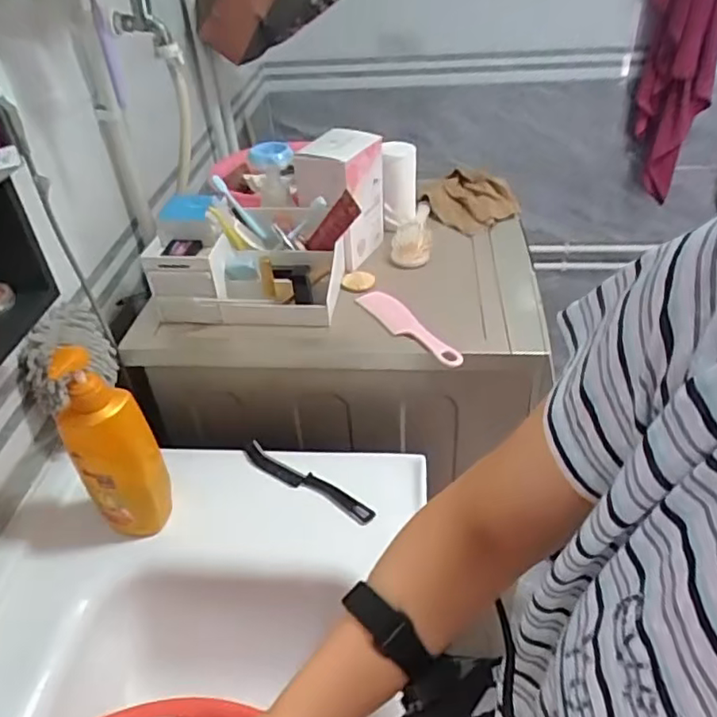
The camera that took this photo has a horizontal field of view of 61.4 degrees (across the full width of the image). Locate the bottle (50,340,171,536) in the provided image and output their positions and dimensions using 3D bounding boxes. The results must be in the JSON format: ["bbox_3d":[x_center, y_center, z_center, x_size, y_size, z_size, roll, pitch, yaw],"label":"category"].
[{"bbox_3d":[-0.277,0.097,0.682,0.086,0.275,0.061,-23,41,-22],"label":"bottle"}]

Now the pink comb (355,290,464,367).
[{"bbox_3d":[0.067,-0.046,0.847,0.045,0.009,0.208,-22,41,-22],"label":"pink comb"}]

